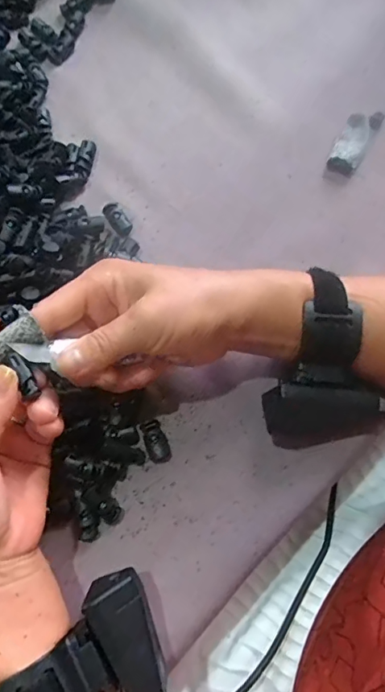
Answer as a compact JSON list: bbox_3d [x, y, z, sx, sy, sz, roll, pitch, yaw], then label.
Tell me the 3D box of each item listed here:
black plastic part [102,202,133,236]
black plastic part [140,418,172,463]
[{"bbox_3d":[-0.059,-0.101,0.390,0.015,0.010,0.033,-34,76,-10],"label":"black plastic part"},{"bbox_3d":[-0.025,0.065,0.333,0.015,0.012,0.029,-22,74,-7],"label":"black plastic part"}]

